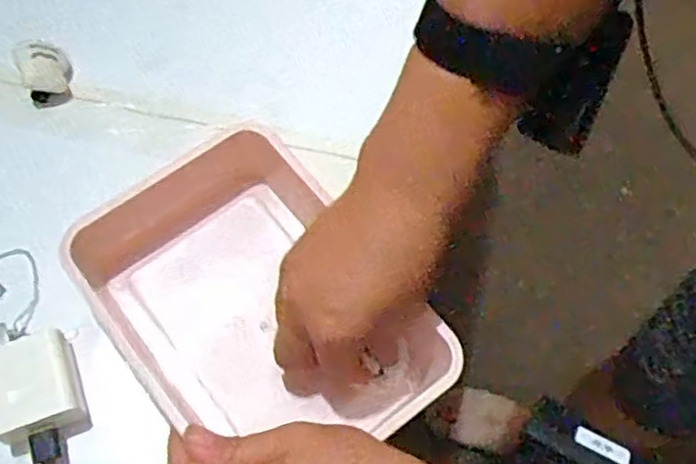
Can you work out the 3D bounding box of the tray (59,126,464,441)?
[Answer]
[{"bbox_3d":[-0.057,0.039,0.415,0.160,0.060,0.222,-34,72,-16],"label":"tray"}]

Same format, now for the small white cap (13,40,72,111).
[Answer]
[{"bbox_3d":[-0.211,-0.112,0.483,0.033,0.027,0.042,-27,70,-14],"label":"small white cap"}]

